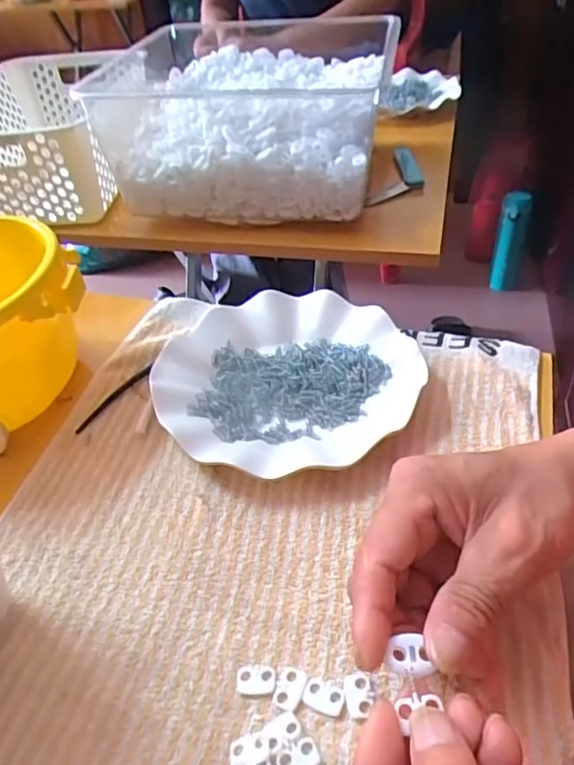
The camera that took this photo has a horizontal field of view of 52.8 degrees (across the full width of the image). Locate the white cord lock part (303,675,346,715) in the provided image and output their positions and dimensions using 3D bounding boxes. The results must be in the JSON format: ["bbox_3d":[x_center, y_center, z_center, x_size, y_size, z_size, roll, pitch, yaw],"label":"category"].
[{"bbox_3d":[0.017,0.144,0.268,0.018,0.004,0.013,11,46,19],"label":"white cord lock part"}]

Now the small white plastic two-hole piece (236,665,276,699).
[{"bbox_3d":[-0.015,0.142,0.276,0.019,0.004,0.014,0,43,7],"label":"small white plastic two-hole piece"}]

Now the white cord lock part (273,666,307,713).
[{"bbox_3d":[0.001,0.143,0.271,0.013,0.004,0.019,6,44,14],"label":"white cord lock part"}]

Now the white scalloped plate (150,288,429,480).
[{"bbox_3d":[-0.001,-0.004,0.416,0.177,0.025,0.176,-4,43,4],"label":"white scalloped plate"}]

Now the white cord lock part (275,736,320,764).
[{"bbox_3d":[0.005,0.162,0.249,0.019,0.004,0.013,-21,44,-15],"label":"white cord lock part"}]

